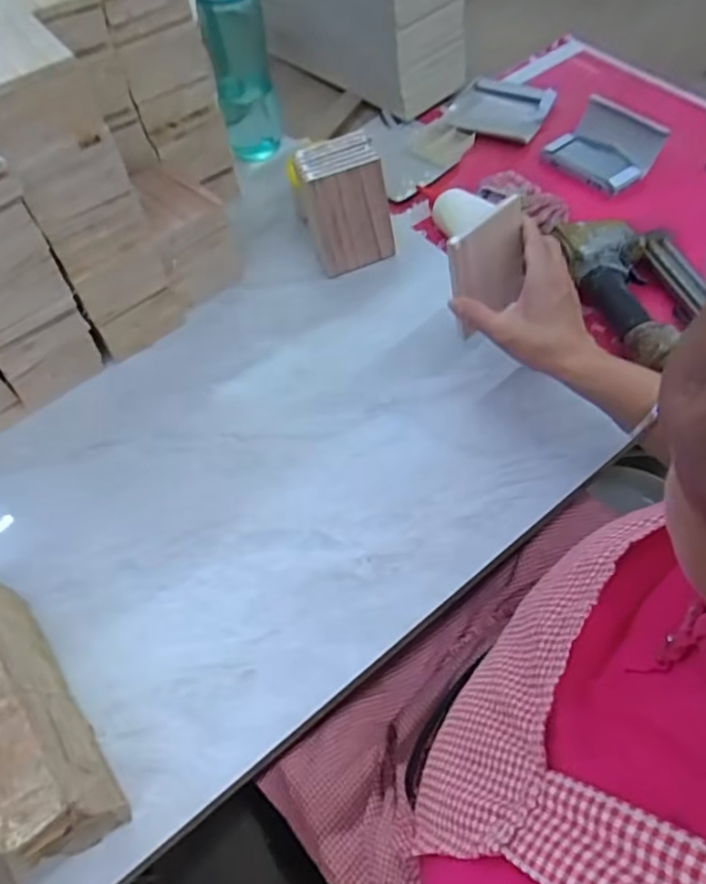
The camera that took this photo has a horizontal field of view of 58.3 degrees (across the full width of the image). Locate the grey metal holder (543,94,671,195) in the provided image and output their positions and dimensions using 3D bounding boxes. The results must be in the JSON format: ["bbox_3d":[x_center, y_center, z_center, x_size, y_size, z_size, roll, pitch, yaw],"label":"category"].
[{"bbox_3d":[0.333,-0.390,0.829,0.106,0.044,0.125,-33,62,-17],"label":"grey metal holder"}]

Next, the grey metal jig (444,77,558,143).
[{"bbox_3d":[0.217,-0.491,0.925,0.131,0.013,0.136,21,61,16],"label":"grey metal jig"}]

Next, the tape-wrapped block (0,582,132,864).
[{"bbox_3d":[-0.237,0.187,0.447,0.050,0.103,0.207,-35,62,-18],"label":"tape-wrapped block"}]

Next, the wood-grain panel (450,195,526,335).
[{"bbox_3d":[0.124,-0.160,0.581,0.088,0.104,0.007,-37,50,-20],"label":"wood-grain panel"}]

